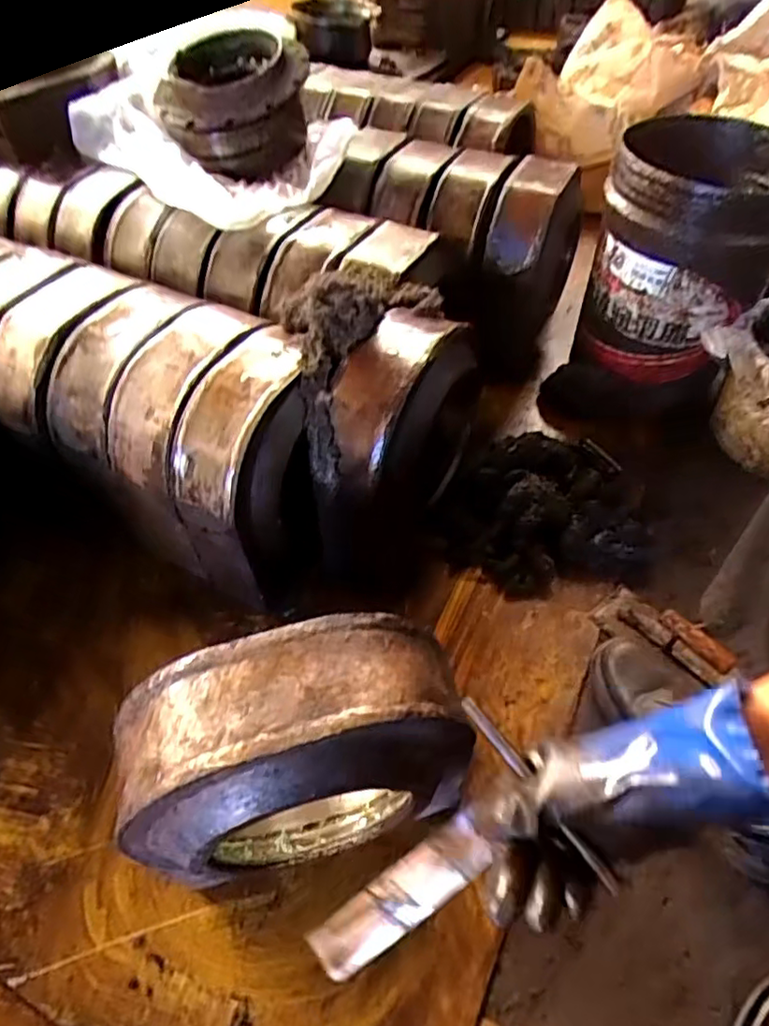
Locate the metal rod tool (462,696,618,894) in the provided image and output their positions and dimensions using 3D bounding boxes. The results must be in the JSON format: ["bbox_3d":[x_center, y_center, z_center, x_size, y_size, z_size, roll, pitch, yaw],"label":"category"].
[{"bbox_3d":[0.106,0.191,0.427,0.010,0.009,0.151,-32,72,-22],"label":"metal rod tool"}]

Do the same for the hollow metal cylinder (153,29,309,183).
[{"bbox_3d":[-0.255,-0.706,1.059,0.247,0.150,0.257,-5,51,-3],"label":"hollow metal cylinder"}]

